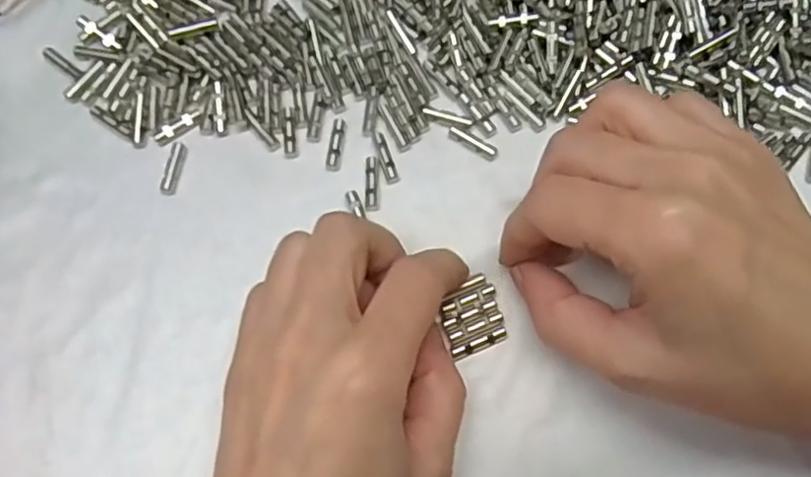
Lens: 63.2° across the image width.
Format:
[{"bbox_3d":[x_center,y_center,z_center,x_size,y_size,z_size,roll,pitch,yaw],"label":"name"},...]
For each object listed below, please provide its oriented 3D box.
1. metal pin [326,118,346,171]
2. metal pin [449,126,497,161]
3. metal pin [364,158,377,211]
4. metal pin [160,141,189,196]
[{"bbox_3d":[-0.027,-0.036,0.251,0.005,0.004,0.021,6,72,2],"label":"metal pin"},{"bbox_3d":[0.026,-0.037,0.250,0.020,0.004,0.005,31,75,10],"label":"metal pin"},{"bbox_3d":[-0.013,-0.021,0.246,0.004,0.004,0.020,-2,72,0],"label":"metal pin"},{"bbox_3d":[-0.088,-0.027,0.250,0.006,0.004,0.021,9,72,4],"label":"metal pin"}]

